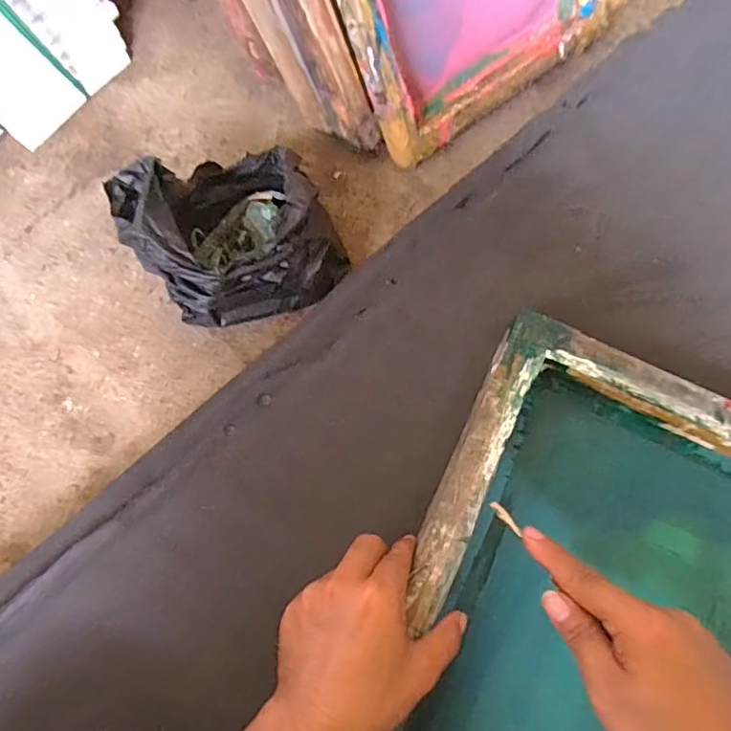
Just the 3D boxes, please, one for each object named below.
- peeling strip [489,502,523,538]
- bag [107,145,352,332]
[{"bbox_3d":[0.100,0.108,0.390,0.006,0.004,0.027,-39,68,-10],"label":"peeling strip"},{"bbox_3d":[-0.118,-0.122,0.495,0.167,0.131,0.146,-22,76,-6],"label":"bag"}]

